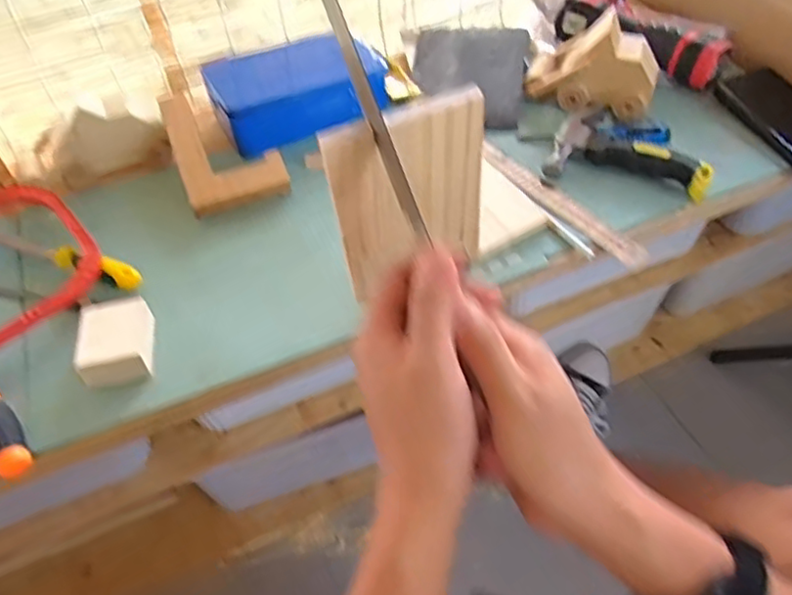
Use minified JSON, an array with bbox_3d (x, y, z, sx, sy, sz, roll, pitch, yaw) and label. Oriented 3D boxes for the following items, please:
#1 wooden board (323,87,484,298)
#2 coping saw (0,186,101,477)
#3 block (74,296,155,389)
[{"bbox_3d":[0.008,-0.065,0.413,0.098,0.129,0.014,-18,52,-11],"label":"wooden board"},{"bbox_3d":[-0.329,-0.006,0.559,0.142,0.034,0.332,-33,56,-22],"label":"coping saw"},{"bbox_3d":[-0.228,0.037,0.523,0.052,0.036,0.068,-12,51,-6],"label":"block"}]

